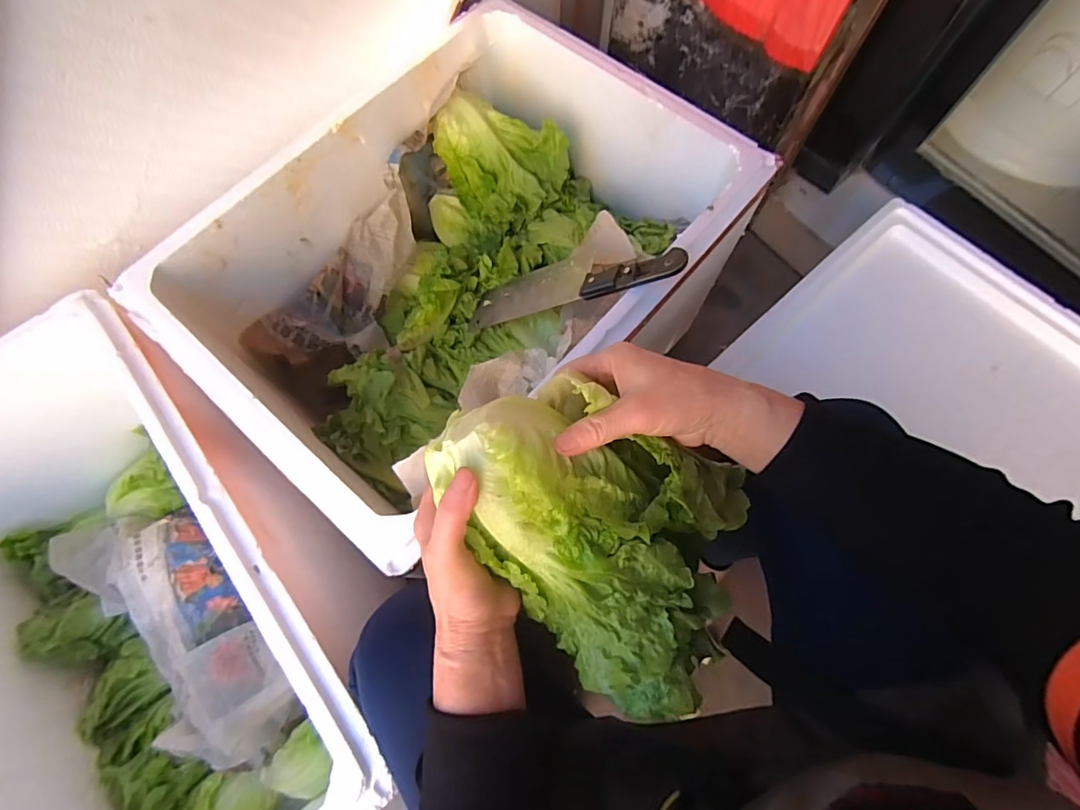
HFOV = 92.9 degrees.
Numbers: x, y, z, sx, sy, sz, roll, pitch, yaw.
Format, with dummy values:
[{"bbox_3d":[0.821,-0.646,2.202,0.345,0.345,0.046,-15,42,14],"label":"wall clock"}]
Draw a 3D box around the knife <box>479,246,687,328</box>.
[{"bbox_3d":[0.032,-0.137,0.578,0.274,0.017,0.075,-3,64,40],"label":"knife"}]

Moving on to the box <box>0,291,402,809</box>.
[{"bbox_3d":[-0.470,0.254,0.582,0.451,0.316,0.607,-38,74,-13],"label":"box"}]

